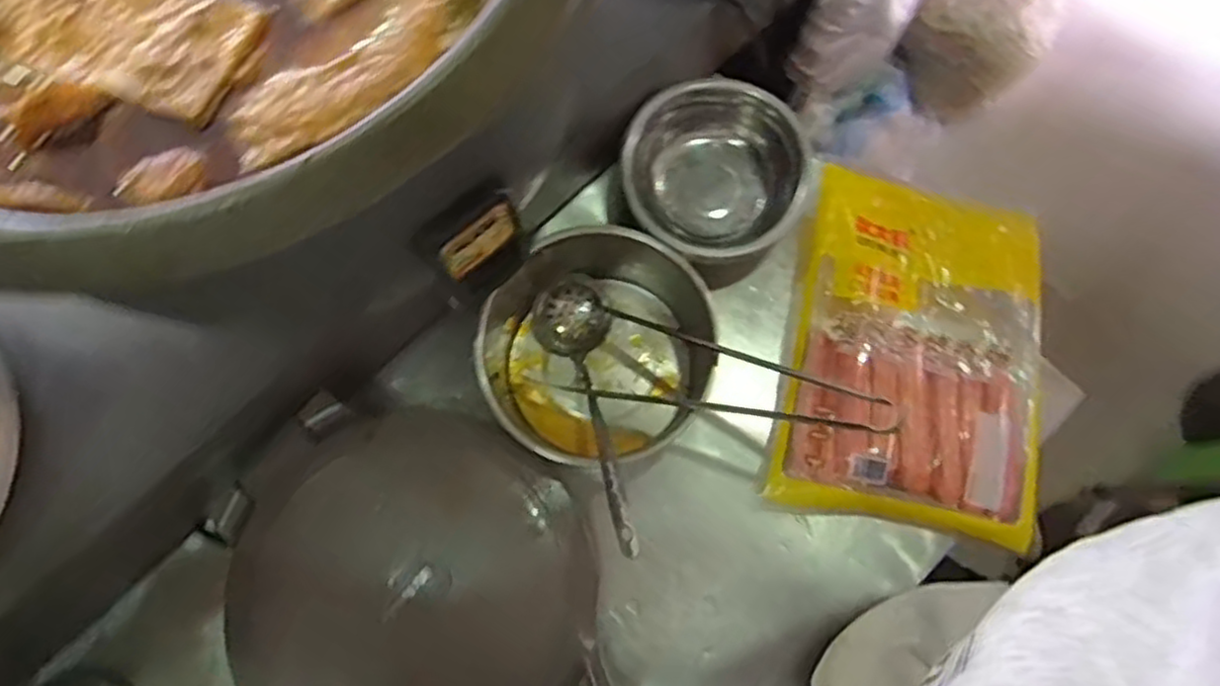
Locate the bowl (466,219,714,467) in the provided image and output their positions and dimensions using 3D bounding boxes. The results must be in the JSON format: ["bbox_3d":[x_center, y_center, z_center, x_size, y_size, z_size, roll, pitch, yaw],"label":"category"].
[{"bbox_3d":[-0.009,-0.006,0.650,0.214,0.107,0.203,0,76,0],"label":"bowl"}]

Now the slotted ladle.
[{"bbox_3d":[-0.014,0.051,0.606,0.067,0.059,0.267,-14,41,-4],"label":"slotted ladle"}]

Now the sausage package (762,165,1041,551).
[{"bbox_3d":[0.271,0.006,0.641,0.216,0.046,0.293,11,76,3],"label":"sausage package"}]

